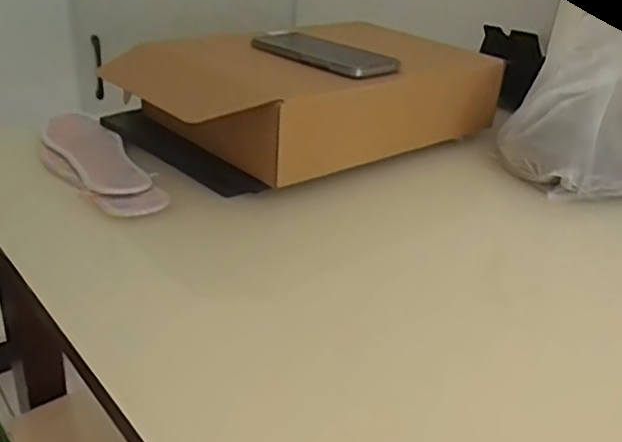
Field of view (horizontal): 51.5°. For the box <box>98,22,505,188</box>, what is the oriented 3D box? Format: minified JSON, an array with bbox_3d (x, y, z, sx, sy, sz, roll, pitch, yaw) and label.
[{"bbox_3d":[-0.002,-0.155,0.746,0.401,0.098,0.254,-18,35,-36],"label":"box"}]

